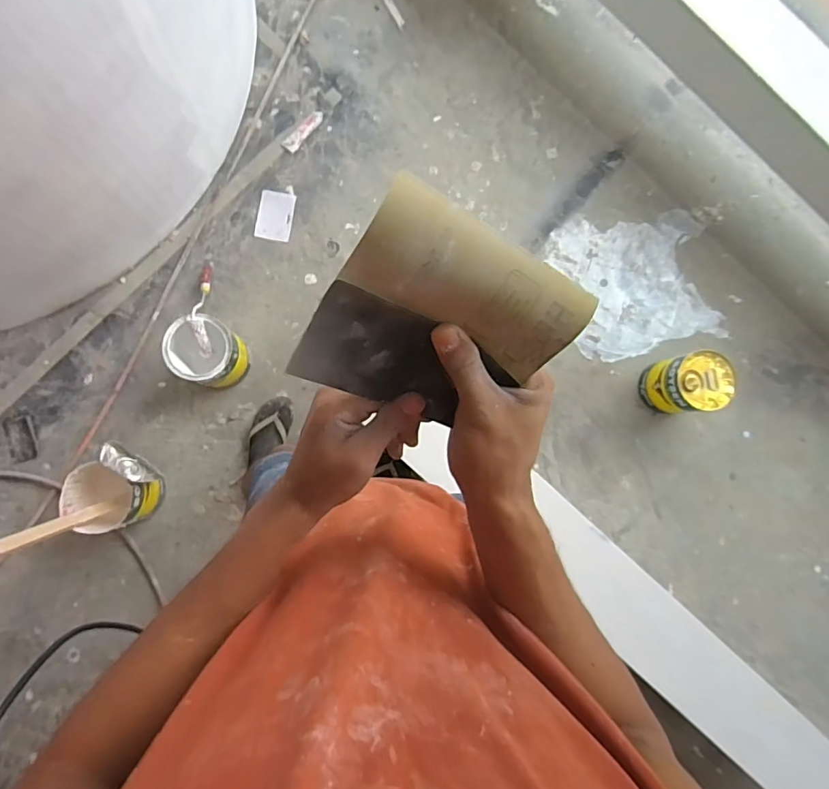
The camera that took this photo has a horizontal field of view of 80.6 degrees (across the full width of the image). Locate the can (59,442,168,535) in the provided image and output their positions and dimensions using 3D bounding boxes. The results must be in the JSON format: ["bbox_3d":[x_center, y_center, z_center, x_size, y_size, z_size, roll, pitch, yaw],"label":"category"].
[{"bbox_3d":[-0.749,0.242,1.257,0.209,0.204,0.192,-29,87,-6],"label":"can"}]

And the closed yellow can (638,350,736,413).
[{"bbox_3d":[0.765,-0.031,1.386,0.142,0.232,0.154,0,85,-4],"label":"closed yellow can"}]

